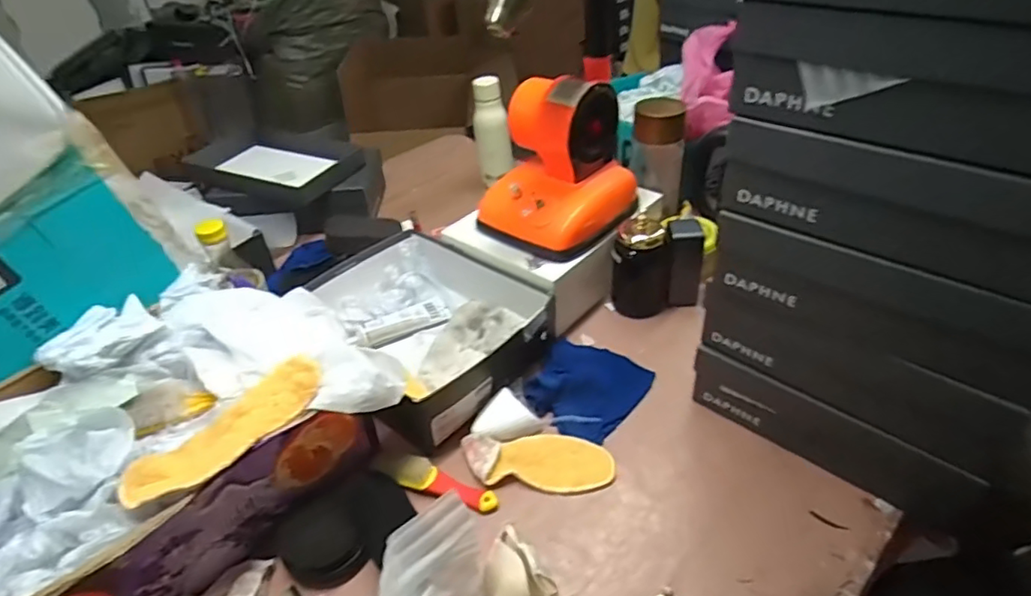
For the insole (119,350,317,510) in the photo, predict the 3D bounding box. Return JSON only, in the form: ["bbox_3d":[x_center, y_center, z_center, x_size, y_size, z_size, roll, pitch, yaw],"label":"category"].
[{"bbox_3d":[-0.281,0.131,0.591,0.070,0.017,0.199,34,56,31],"label":"insole"}]

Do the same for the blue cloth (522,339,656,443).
[{"bbox_3d":[0.093,0.114,0.795,0.142,0.035,0.143,20,44,27],"label":"blue cloth"}]

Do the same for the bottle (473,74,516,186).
[{"bbox_3d":[-0.044,-0.319,1.159,0.057,0.194,0.068,-16,40,-14],"label":"bottle"}]

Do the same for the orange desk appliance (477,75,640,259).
[{"bbox_3d":[0.057,-0.196,0.867,0.181,0.198,0.182,23,46,30],"label":"orange desk appliance"}]

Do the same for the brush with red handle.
[{"bbox_3d":[-0.095,0.213,0.692,0.152,0.026,0.040,17,43,25],"label":"brush with red handle"}]

